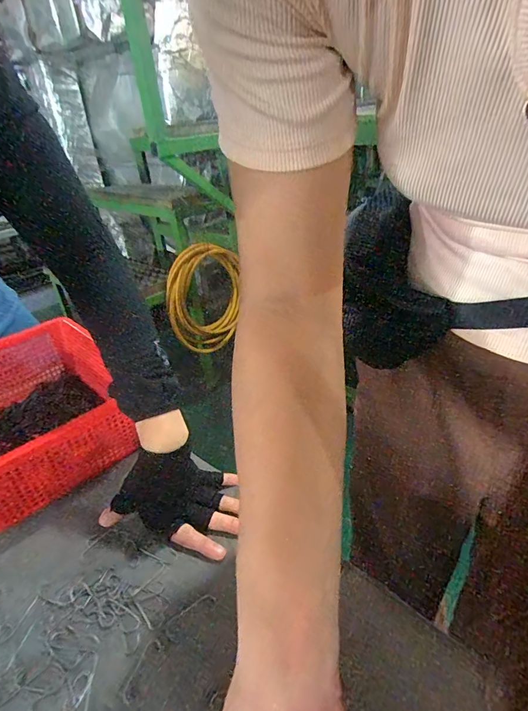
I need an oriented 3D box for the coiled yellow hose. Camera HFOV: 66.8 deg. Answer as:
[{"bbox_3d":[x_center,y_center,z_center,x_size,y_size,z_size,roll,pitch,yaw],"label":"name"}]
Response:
[{"bbox_3d":[-0.206,-0.208,1.475,0.064,0.394,0.331,18,38,33],"label":"coiled yellow hose"}]

